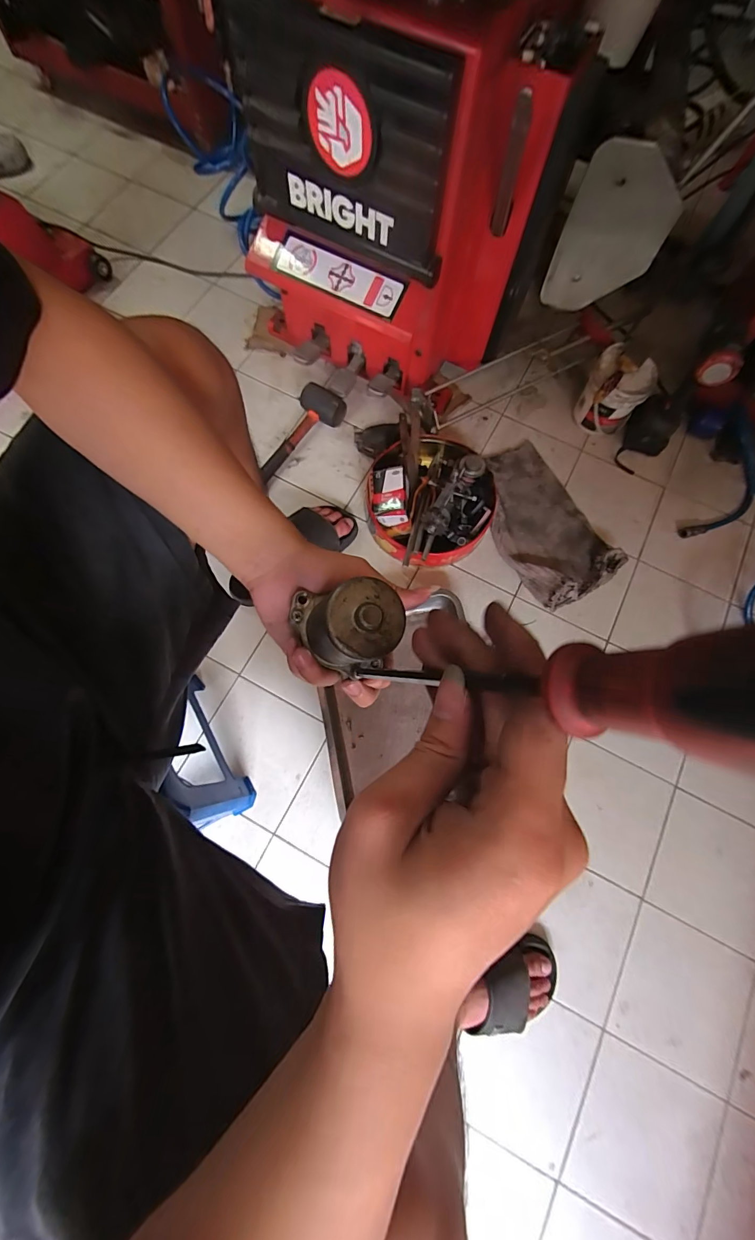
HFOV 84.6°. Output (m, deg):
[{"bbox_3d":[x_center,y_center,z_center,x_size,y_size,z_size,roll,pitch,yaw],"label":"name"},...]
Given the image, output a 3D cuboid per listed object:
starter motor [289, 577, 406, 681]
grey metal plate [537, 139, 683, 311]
[{"bbox_3d":[-0.021,0.006,0.267,0.052,0.083,0.046,21,72,-26],"label":"starter motor"},{"bbox_3d":[0.399,-0.649,0.712,0.163,0.256,0.013,12,82,5],"label":"grey metal plate"}]

